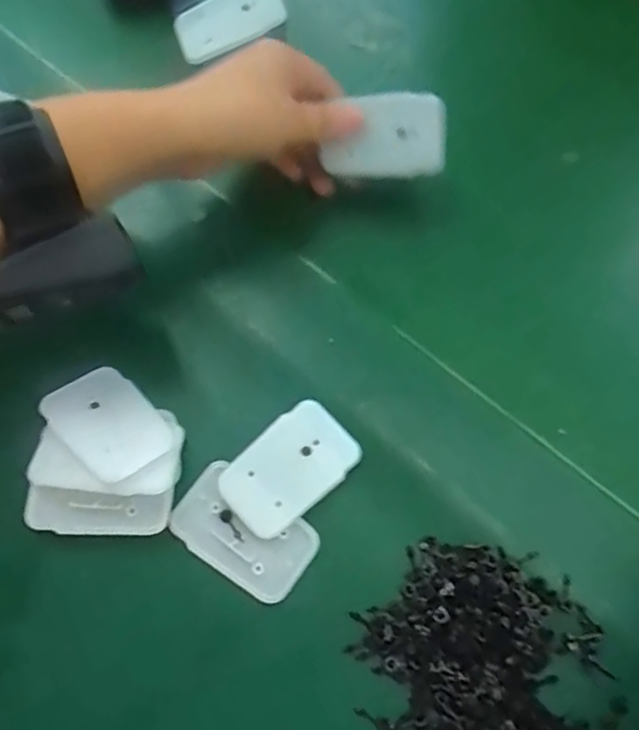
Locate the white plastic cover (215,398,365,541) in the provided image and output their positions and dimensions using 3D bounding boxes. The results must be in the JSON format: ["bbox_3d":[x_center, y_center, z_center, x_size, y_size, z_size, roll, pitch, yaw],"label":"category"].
[{"bbox_3d":[-0.016,0.053,0.324,0.069,0.008,0.044,-42,76,-14],"label":"white plastic cover"}]

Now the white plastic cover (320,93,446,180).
[{"bbox_3d":[0.037,-0.129,0.356,0.067,0.008,0.044,-3,109,0],"label":"white plastic cover"}]

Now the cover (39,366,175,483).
[{"bbox_3d":[-0.107,0.029,0.316,0.043,0.004,0.066,-36,63,-28],"label":"cover"}]

